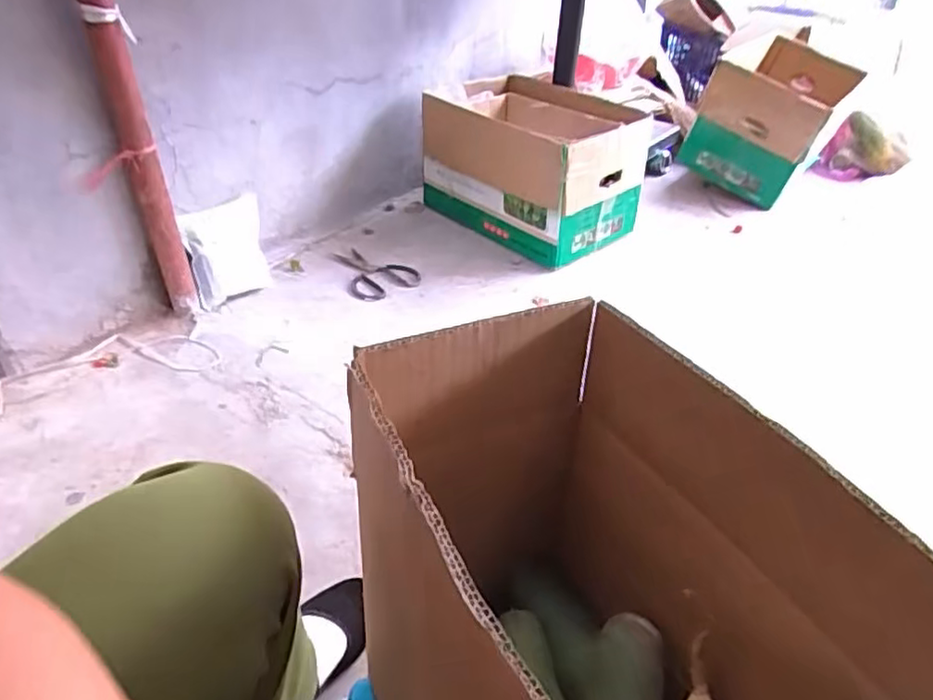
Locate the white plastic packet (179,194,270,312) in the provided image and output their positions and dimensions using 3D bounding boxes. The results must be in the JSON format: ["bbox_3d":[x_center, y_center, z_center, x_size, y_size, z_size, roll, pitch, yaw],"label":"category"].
[{"bbox_3d":[-0.492,-0.205,1.394,0.038,0.199,0.216,11,29,24],"label":"white plastic packet"}]

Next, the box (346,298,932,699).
[{"bbox_3d":[0.087,0.171,0.375,0.198,0.250,0.347,-15,39,-22],"label":"box"}]

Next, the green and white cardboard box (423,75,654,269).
[{"bbox_3d":[0.148,-0.453,1.644,0.318,0.308,0.533,-26,44,-32],"label":"green and white cardboard box"}]

